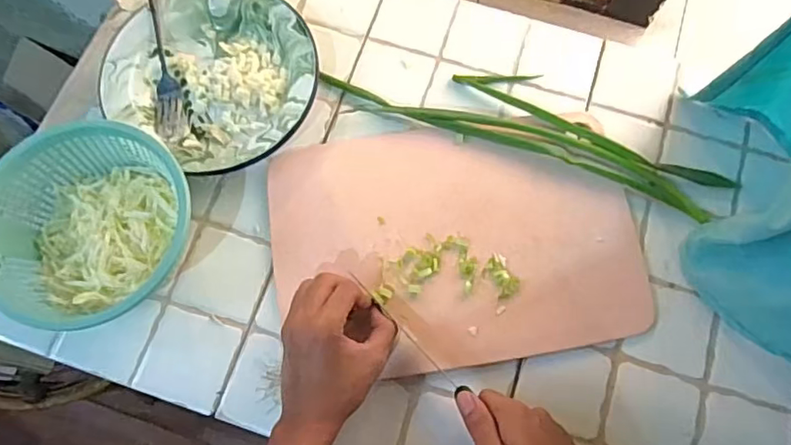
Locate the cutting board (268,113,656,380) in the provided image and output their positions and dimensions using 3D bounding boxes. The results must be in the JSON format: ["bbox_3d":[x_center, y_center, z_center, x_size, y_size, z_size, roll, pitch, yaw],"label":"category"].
[{"bbox_3d":[0.060,0.016,0.548,0.346,0.009,0.234,-7,75,-3],"label":"cutting board"}]

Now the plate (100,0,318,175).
[{"bbox_3d":[-0.183,-0.154,0.580,0.210,0.026,0.191,0,74,-1],"label":"plate"}]

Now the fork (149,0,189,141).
[{"bbox_3d":[-0.248,-0.184,0.587,0.028,0.038,0.203,-12,75,-4],"label":"fork"}]

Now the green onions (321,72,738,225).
[{"bbox_3d":[0.137,-0.110,0.583,0.412,0.013,0.092,21,75,5],"label":"green onions"}]

